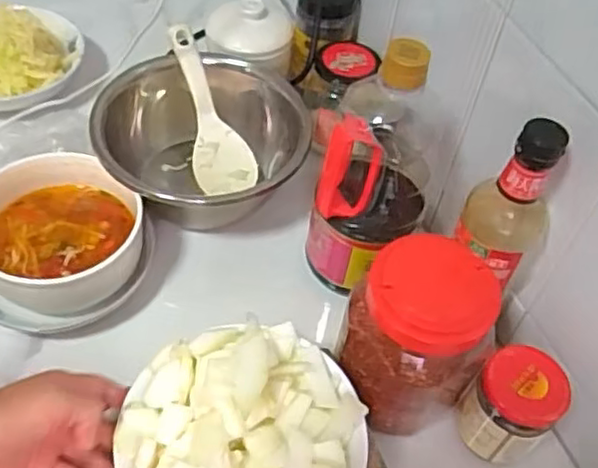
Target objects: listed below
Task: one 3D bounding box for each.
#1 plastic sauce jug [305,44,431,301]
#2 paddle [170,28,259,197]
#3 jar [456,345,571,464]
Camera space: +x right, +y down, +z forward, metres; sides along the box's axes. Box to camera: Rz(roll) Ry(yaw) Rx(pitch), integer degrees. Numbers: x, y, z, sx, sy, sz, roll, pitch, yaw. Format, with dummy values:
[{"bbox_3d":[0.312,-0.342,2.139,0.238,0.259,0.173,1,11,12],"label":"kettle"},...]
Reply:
[{"bbox_3d":[0.059,-0.058,0.564,0.098,0.228,0.106,3,52,-4],"label":"plastic sauce jug"},{"bbox_3d":[-0.099,-0.133,0.711,0.063,0.020,0.184,-18,93,-11],"label":"paddle"},{"bbox_3d":[0.169,0.136,0.532,0.066,0.083,0.068,3,52,-4],"label":"jar"}]

